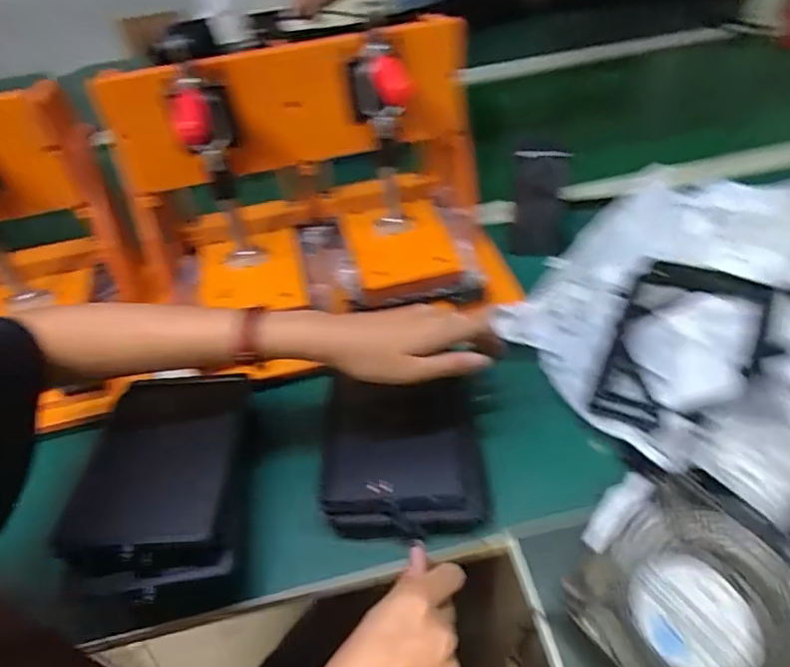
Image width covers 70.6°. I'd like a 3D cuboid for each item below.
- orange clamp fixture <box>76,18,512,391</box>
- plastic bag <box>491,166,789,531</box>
[{"bbox_3d":[-0.084,-0.153,0.545,0.344,0.214,0.203,-16,46,-9],"label":"orange clamp fixture"},{"bbox_3d":[0.268,-0.029,0.501,0.276,0.148,0.324,-28,49,-19],"label":"plastic bag"}]

